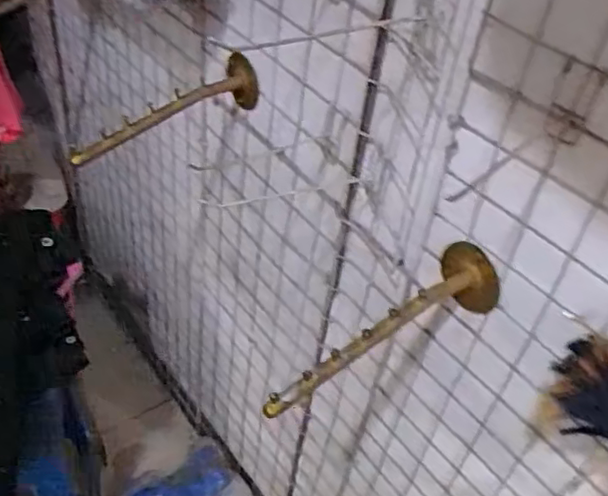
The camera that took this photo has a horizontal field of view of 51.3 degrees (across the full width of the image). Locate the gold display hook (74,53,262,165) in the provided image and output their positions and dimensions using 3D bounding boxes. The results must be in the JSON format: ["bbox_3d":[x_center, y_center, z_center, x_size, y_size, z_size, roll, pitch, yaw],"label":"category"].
[{"bbox_3d":[-0.177,-0.176,0.800,0.253,0.078,0.054,-23,50,-29],"label":"gold display hook"}]

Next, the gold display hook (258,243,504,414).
[{"bbox_3d":[0.077,0.078,0.576,0.244,0.072,0.058,-26,52,-31],"label":"gold display hook"}]

